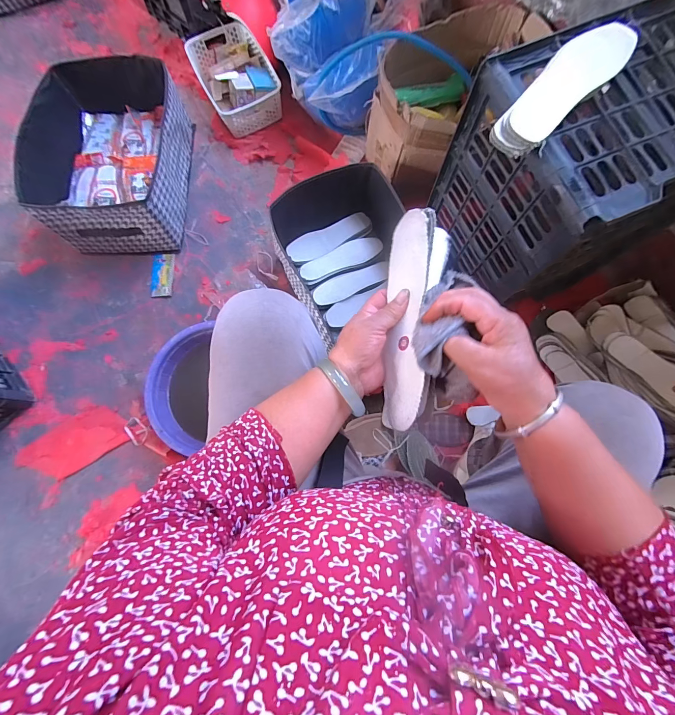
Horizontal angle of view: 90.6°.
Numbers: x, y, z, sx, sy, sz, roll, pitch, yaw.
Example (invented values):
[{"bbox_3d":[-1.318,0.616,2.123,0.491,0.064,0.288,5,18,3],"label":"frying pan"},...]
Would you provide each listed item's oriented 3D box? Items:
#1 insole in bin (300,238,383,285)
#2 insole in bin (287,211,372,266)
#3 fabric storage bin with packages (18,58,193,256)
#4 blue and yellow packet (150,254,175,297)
[{"bbox_3d":[0.010,-0.258,0.863,0.227,0.024,0.068,-27,79,-6],"label":"insole in bin"},{"bbox_3d":[-0.023,-0.318,0.882,0.228,0.020,0.075,-28,79,-6],"label":"insole in bin"},{"bbox_3d":[-0.574,-0.518,0.872,0.326,0.185,0.447,-3,77,-1],"label":"fabric storage bin with packages"},{"bbox_3d":[-0.469,-0.222,0.895,0.059,0.004,0.122,-2,77,0],"label":"blue and yellow packet"}]

